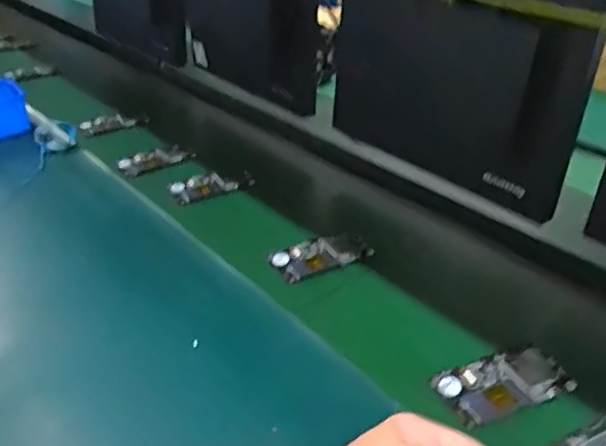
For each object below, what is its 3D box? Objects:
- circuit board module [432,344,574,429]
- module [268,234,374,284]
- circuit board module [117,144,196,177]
[{"bbox_3d":[0.188,0.150,0.555,0.122,0.013,0.060,-10,29,-18],"label":"circuit board module"},{"bbox_3d":[0.023,0.040,0.727,0.117,0.010,0.060,-12,29,-22],"label":"module"},{"bbox_3d":[-0.236,-0.101,0.948,0.117,0.017,0.052,-10,29,-18],"label":"circuit board module"}]

